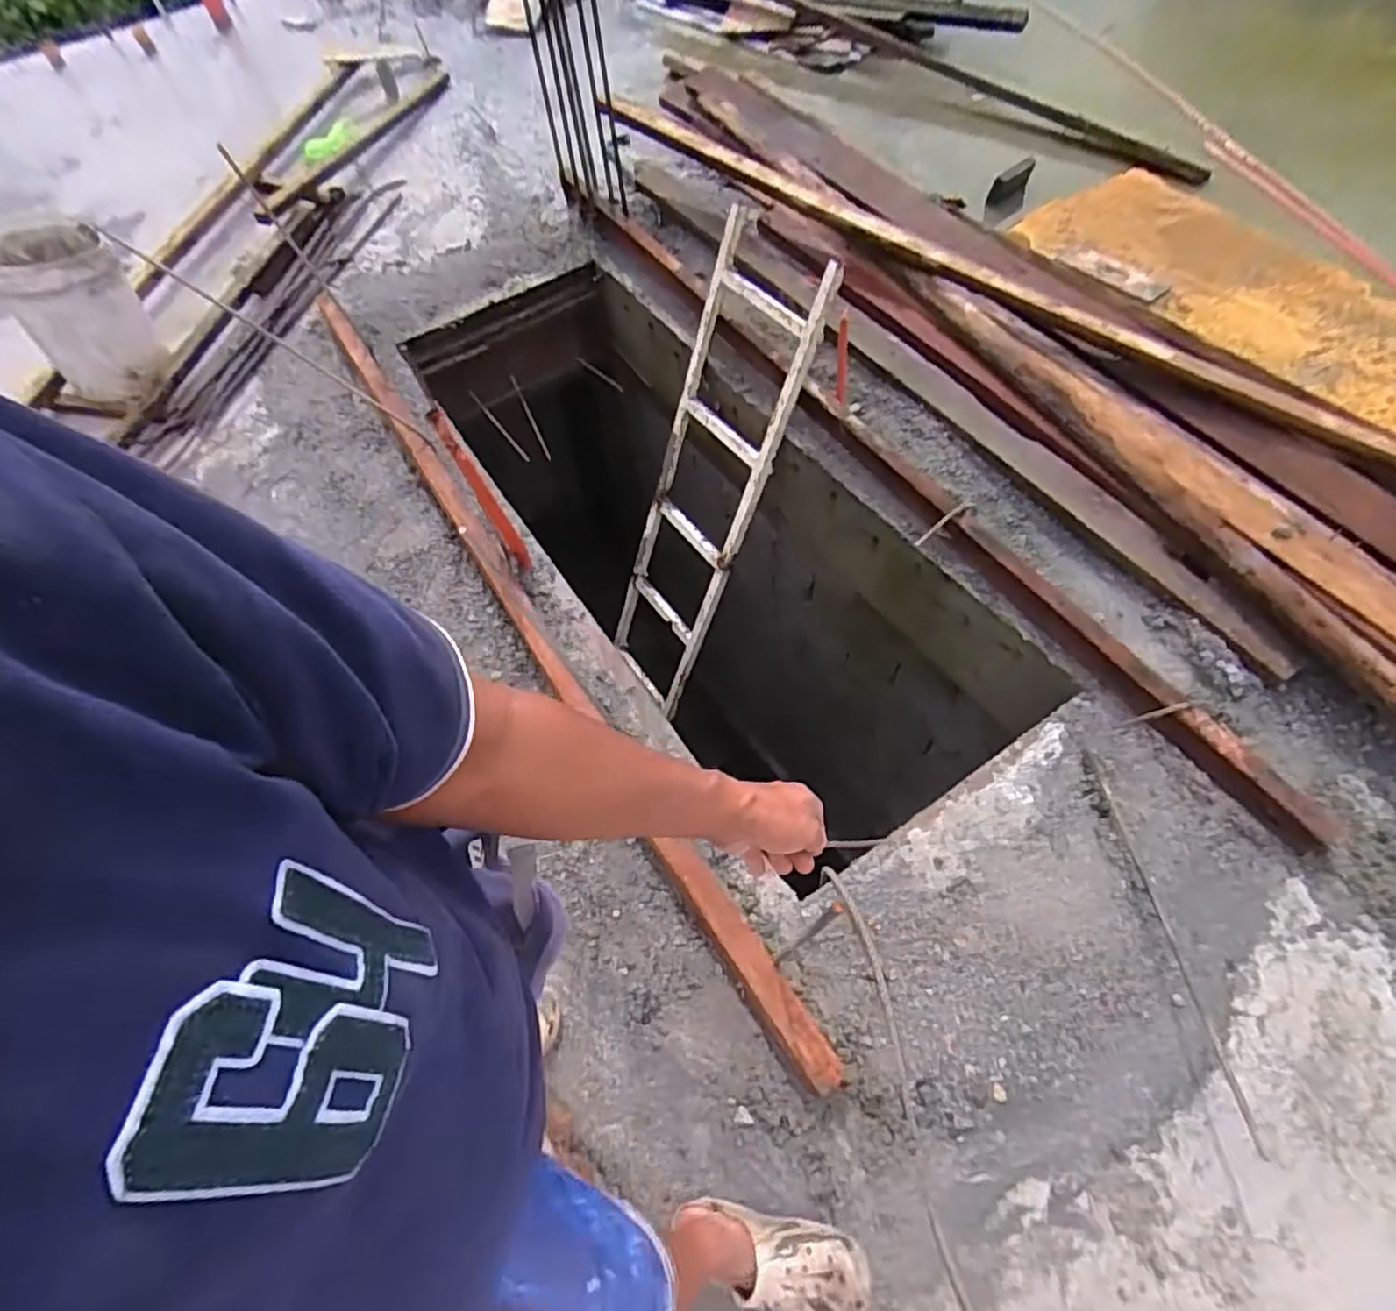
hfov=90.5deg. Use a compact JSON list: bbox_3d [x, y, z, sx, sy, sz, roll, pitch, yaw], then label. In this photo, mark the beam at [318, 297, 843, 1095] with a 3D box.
[{"bbox_3d":[-0.436,-0.158,1.544,0.076,0.068,2.286,-32,64,-13],"label":"beam"}]

